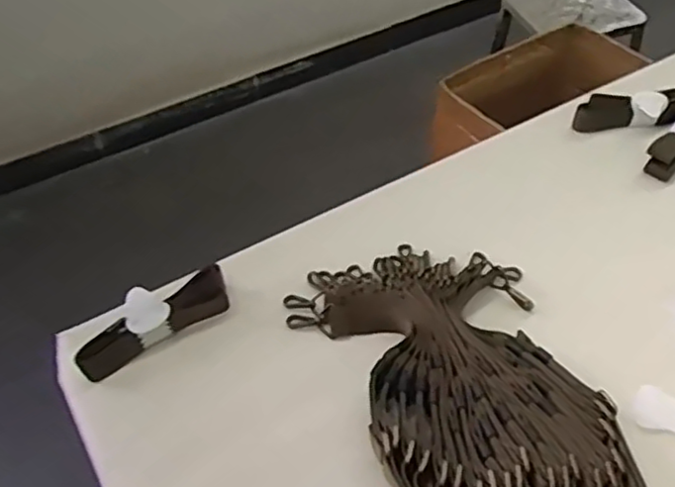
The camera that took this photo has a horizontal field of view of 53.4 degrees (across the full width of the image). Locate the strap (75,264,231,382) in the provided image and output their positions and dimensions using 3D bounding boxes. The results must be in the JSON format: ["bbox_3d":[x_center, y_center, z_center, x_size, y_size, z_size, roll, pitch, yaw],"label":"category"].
[{"bbox_3d":[-0.220,0.091,0.806,0.195,0.056,0.056,-31,52,-21],"label":"strap"}]

